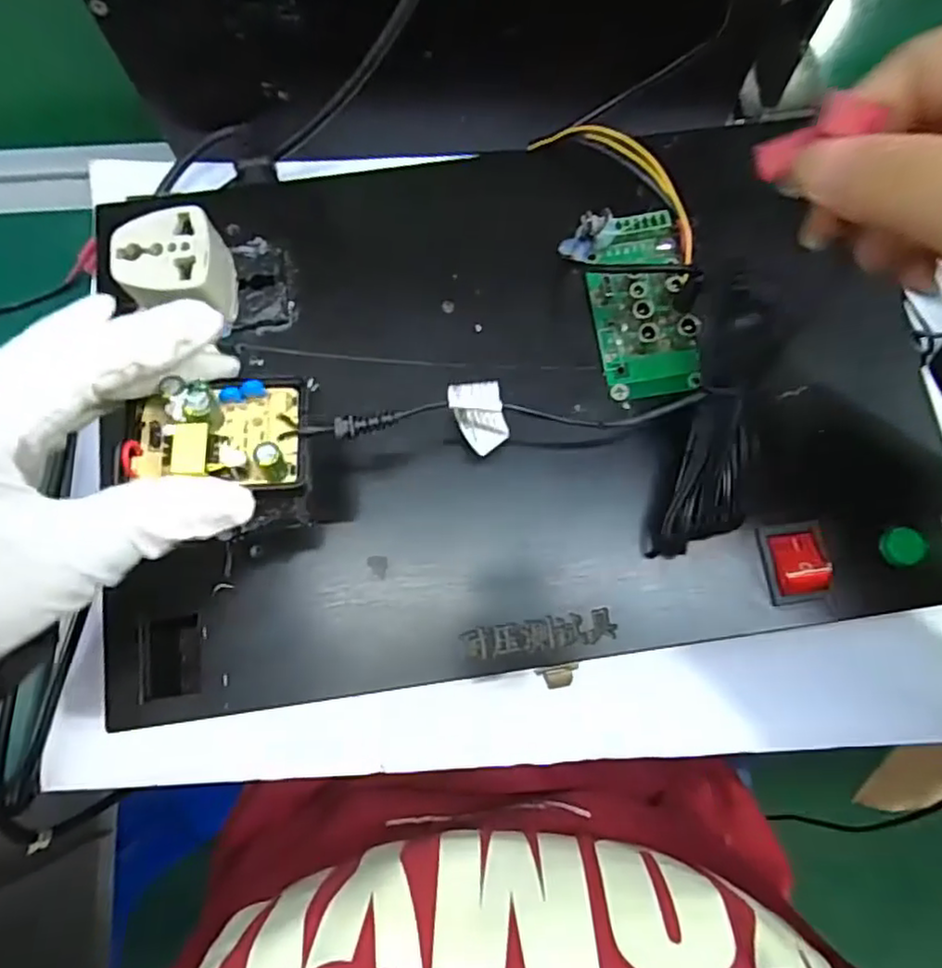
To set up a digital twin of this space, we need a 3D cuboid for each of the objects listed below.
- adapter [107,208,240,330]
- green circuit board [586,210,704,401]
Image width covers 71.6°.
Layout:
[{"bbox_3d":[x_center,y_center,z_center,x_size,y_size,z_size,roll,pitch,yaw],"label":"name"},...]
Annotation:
[{"bbox_3d":[-0.118,-0.085,0.266,0.040,0.034,0.037,0,73,0],"label":"adapter"},{"bbox_3d":[0.073,-0.074,0.275,0.039,0.020,0.075,-5,74,-2],"label":"green circuit board"}]

